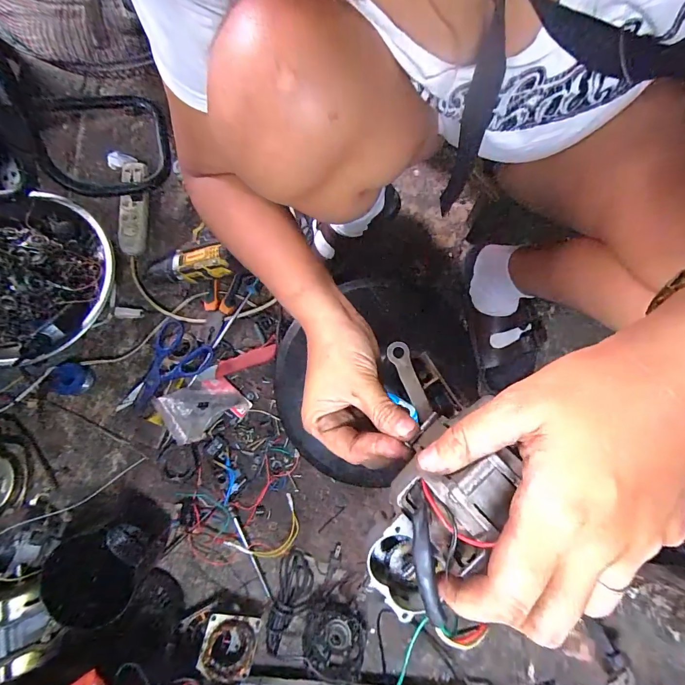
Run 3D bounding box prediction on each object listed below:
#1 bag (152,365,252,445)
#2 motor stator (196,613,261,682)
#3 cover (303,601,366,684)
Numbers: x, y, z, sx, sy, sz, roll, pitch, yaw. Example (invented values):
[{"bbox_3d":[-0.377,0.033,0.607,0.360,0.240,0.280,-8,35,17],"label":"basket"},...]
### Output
[{"bbox_3d":[-0.233,0.101,0.606,0.119,0.055,0.099,-36,81,-6],"label":"bag"},{"bbox_3d":[-0.165,0.432,0.531,0.079,0.040,0.075,18,66,-24],"label":"motor stator"},{"bbox_3d":[-0.012,0.433,0.538,0.089,0.049,0.084,-3,51,4],"label":"cover"}]

